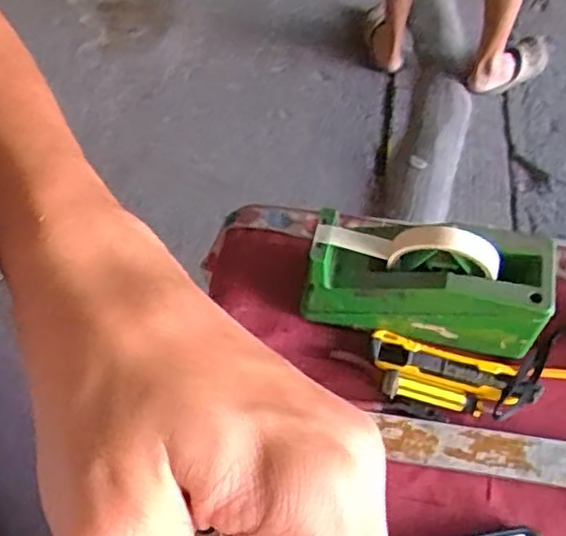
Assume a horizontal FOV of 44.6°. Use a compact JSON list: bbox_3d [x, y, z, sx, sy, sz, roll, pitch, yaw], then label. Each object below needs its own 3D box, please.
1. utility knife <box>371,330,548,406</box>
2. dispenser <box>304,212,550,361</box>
[{"bbox_3d":[0.150,0.091,0.606,0.148,0.009,0.036,12,57,11],"label":"utility knife"},{"bbox_3d":[0.122,0.009,0.594,0.198,0.117,0.071,8,56,6],"label":"dispenser"}]

